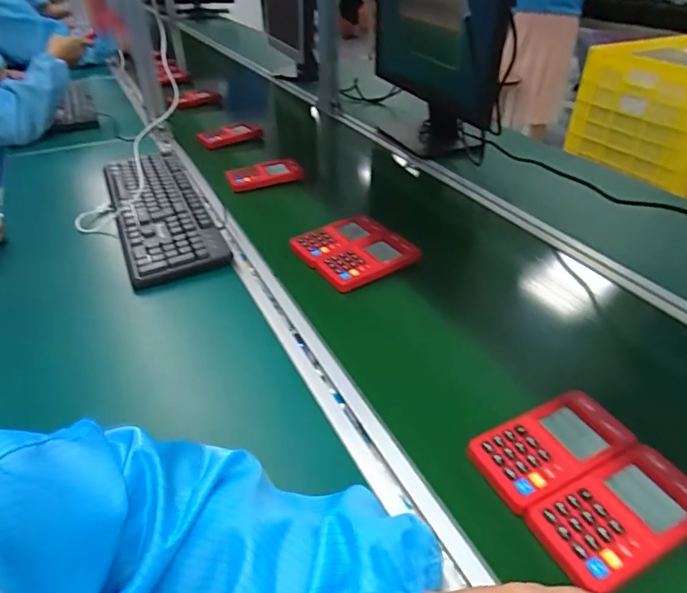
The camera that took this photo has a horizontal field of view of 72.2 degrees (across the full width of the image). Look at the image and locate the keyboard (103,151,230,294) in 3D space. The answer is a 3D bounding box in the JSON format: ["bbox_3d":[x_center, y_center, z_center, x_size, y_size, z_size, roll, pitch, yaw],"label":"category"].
[{"bbox_3d":[-0.312,-0.157,0.793,0.144,0.023,0.456,-18,41,-20],"label":"keyboard"}]

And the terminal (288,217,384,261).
[{"bbox_3d":[-0.010,-0.089,0.700,0.140,0.019,0.078,-20,41,-22],"label":"terminal"}]

